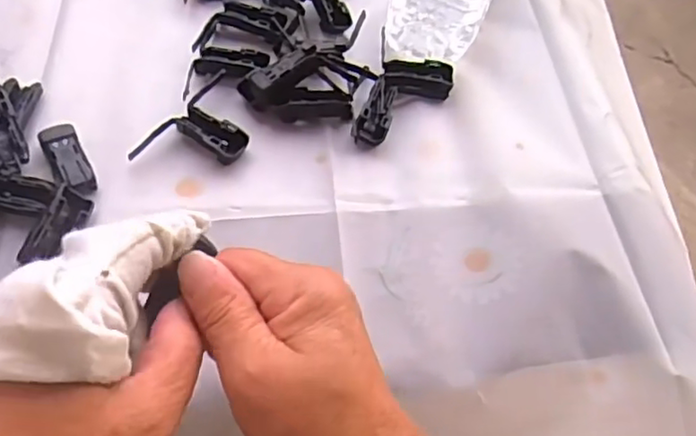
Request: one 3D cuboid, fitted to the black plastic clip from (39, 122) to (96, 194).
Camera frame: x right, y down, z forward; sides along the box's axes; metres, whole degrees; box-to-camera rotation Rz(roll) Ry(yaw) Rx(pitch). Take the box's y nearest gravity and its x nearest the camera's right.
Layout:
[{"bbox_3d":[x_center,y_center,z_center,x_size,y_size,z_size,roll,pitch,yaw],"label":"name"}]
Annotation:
[{"bbox_3d":[-0.159,-0.033,0.356,0.019,0.014,0.048,-22,61,-18],"label":"black plastic clip"}]

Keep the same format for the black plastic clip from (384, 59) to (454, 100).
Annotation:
[{"bbox_3d":[0.048,-0.094,0.416,0.046,0.013,0.027,1,57,-4],"label":"black plastic clip"}]

